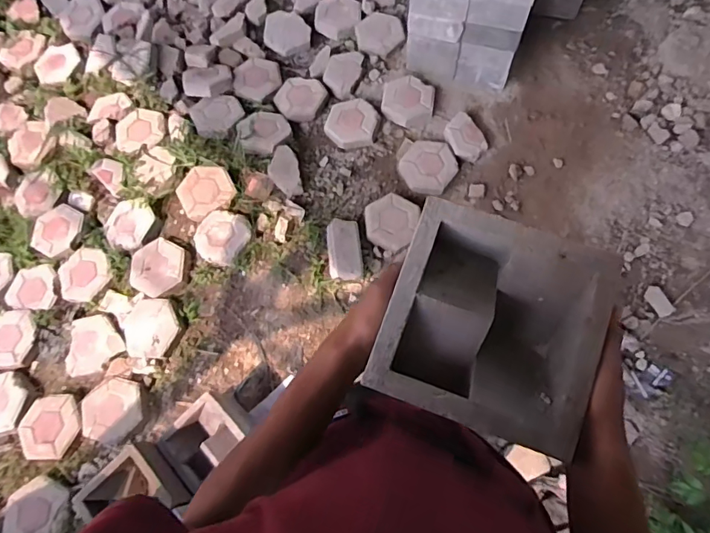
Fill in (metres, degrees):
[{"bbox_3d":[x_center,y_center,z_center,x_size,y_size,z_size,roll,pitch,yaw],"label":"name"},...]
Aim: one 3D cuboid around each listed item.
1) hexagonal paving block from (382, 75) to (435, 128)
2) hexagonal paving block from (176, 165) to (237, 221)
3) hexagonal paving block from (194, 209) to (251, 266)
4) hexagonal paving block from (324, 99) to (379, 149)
[{"bbox_3d":[0.211,-0.651,1.878,0.199,0.059,0.213,6,70,5],"label":"hexagonal paving block"},{"bbox_3d":[-0.548,-0.281,1.736,0.194,0.043,0.197,-27,71,-4],"label":"hexagonal paving block"},{"bbox_3d":[-0.478,-0.109,1.686,0.204,0.054,0.191,39,79,16],"label":"hexagonal paving block"},{"bbox_3d":[-0.012,-0.562,1.868,0.202,0.047,0.212,9,78,9],"label":"hexagonal paving block"}]

